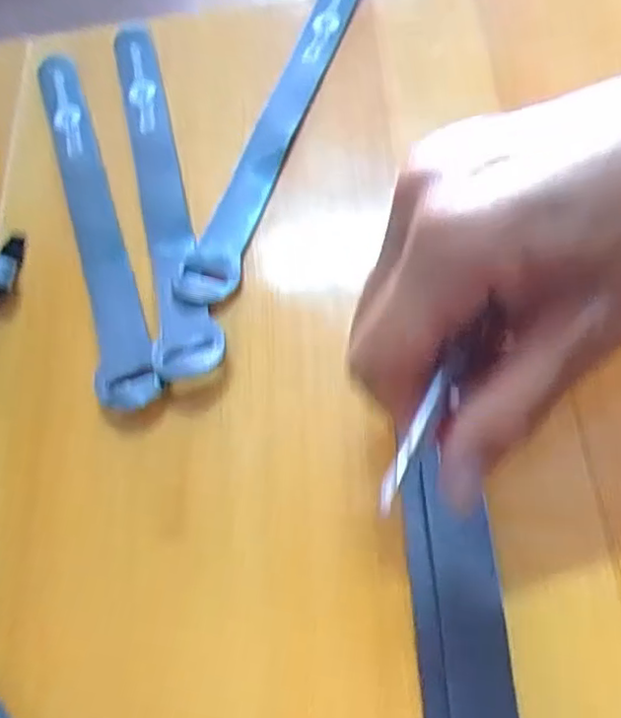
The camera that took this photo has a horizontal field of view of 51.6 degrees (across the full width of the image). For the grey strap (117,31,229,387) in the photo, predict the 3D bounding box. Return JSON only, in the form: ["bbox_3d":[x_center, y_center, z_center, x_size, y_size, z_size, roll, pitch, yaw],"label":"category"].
[{"bbox_3d":[-0.065,-0.080,0.275,0.025,0.011,0.196,-14,64,1],"label":"grey strap"}]

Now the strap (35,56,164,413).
[{"bbox_3d":[-0.096,-0.065,0.273,0.022,0.008,0.193,-21,64,-2],"label":"strap"}]

